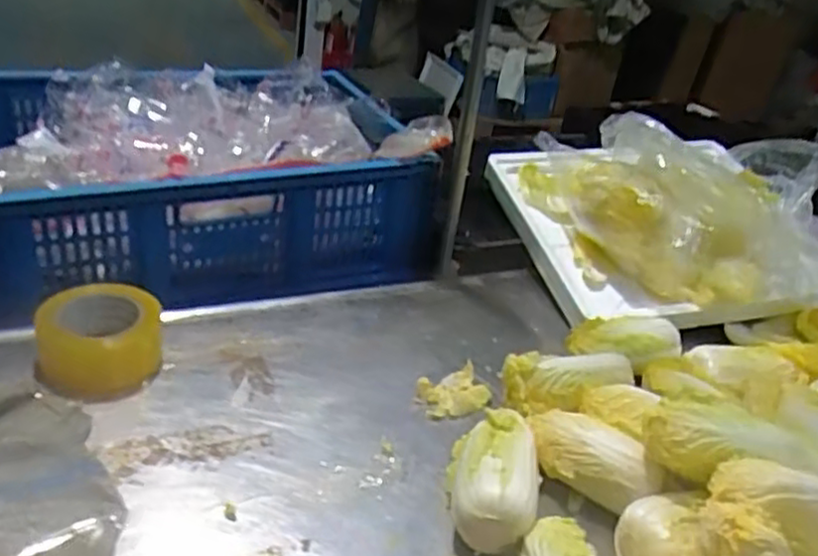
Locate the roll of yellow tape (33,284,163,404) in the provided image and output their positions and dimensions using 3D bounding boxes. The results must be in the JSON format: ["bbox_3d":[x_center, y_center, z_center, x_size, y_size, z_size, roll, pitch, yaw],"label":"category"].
[{"bbox_3d":[-0.324,0.062,0.747,0.124,0.066,0.120,-1,32,-19],"label":"roll of yellow tape"}]

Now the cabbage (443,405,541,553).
[{"bbox_3d":[0.077,0.183,0.654,0.080,0.071,0.133,15,30,8],"label":"cabbage"}]

